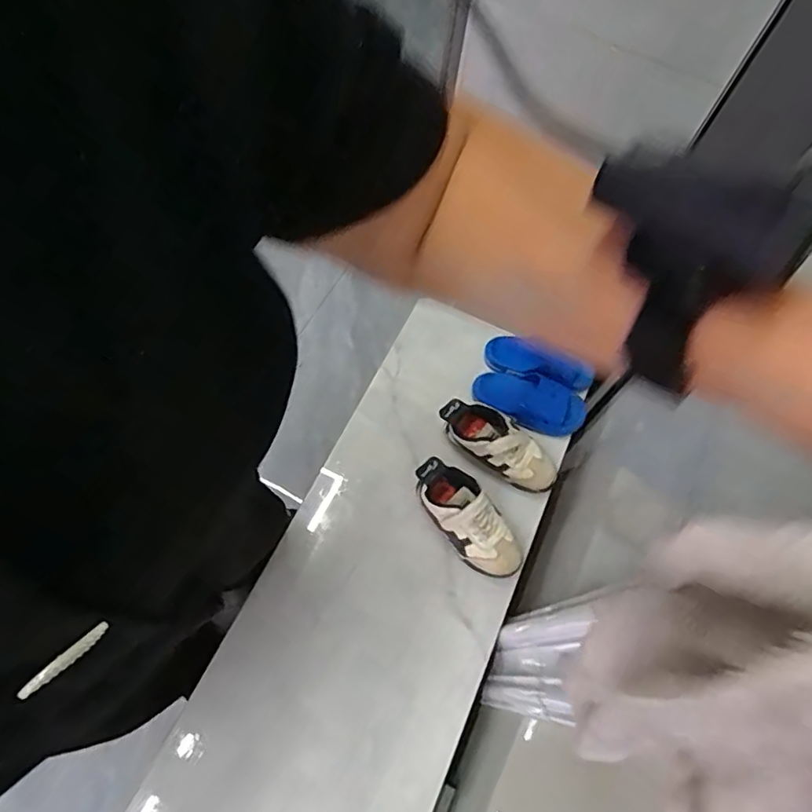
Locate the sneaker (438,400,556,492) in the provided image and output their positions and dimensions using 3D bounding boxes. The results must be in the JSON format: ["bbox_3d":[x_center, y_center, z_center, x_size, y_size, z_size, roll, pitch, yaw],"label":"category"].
[{"bbox_3d":[0.135,0.053,0.810,0.183,0.068,0.071,30,66,9],"label":"sneaker"}]

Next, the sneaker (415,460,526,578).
[{"bbox_3d":[0.082,0.162,0.780,0.076,0.084,0.178,-33,72,-19],"label":"sneaker"}]

